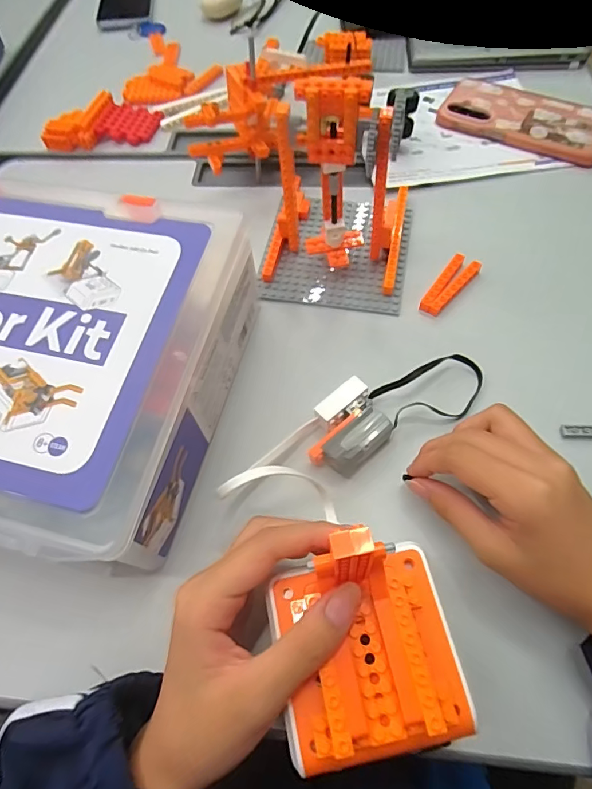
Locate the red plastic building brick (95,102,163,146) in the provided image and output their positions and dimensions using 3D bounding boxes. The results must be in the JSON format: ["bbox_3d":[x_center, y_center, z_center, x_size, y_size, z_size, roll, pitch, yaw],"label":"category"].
[{"bbox_3d":[-0.185,-0.302,0.515,0.058,0.008,0.055,16,68,-5],"label":"red plastic building brick"}]

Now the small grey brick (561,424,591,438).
[{"bbox_3d":[0.205,0.026,0.327,0.033,0.004,0.010,0,62,2],"label":"small grey brick"}]

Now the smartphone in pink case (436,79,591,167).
[{"bbox_3d":[0.242,-0.290,0.490,0.167,0.016,0.089,29,66,16],"label":"smartphone in pink case"}]

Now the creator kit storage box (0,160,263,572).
[{"bbox_3d":[-0.193,-0.032,0.314,0.284,0.073,0.235,13,63,9],"label":"creator kit storage box"}]

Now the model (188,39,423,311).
[{"bbox_3d":[0.036,-0.168,0.354,0.119,0.145,0.129,8,62,6],"label":"model"}]

